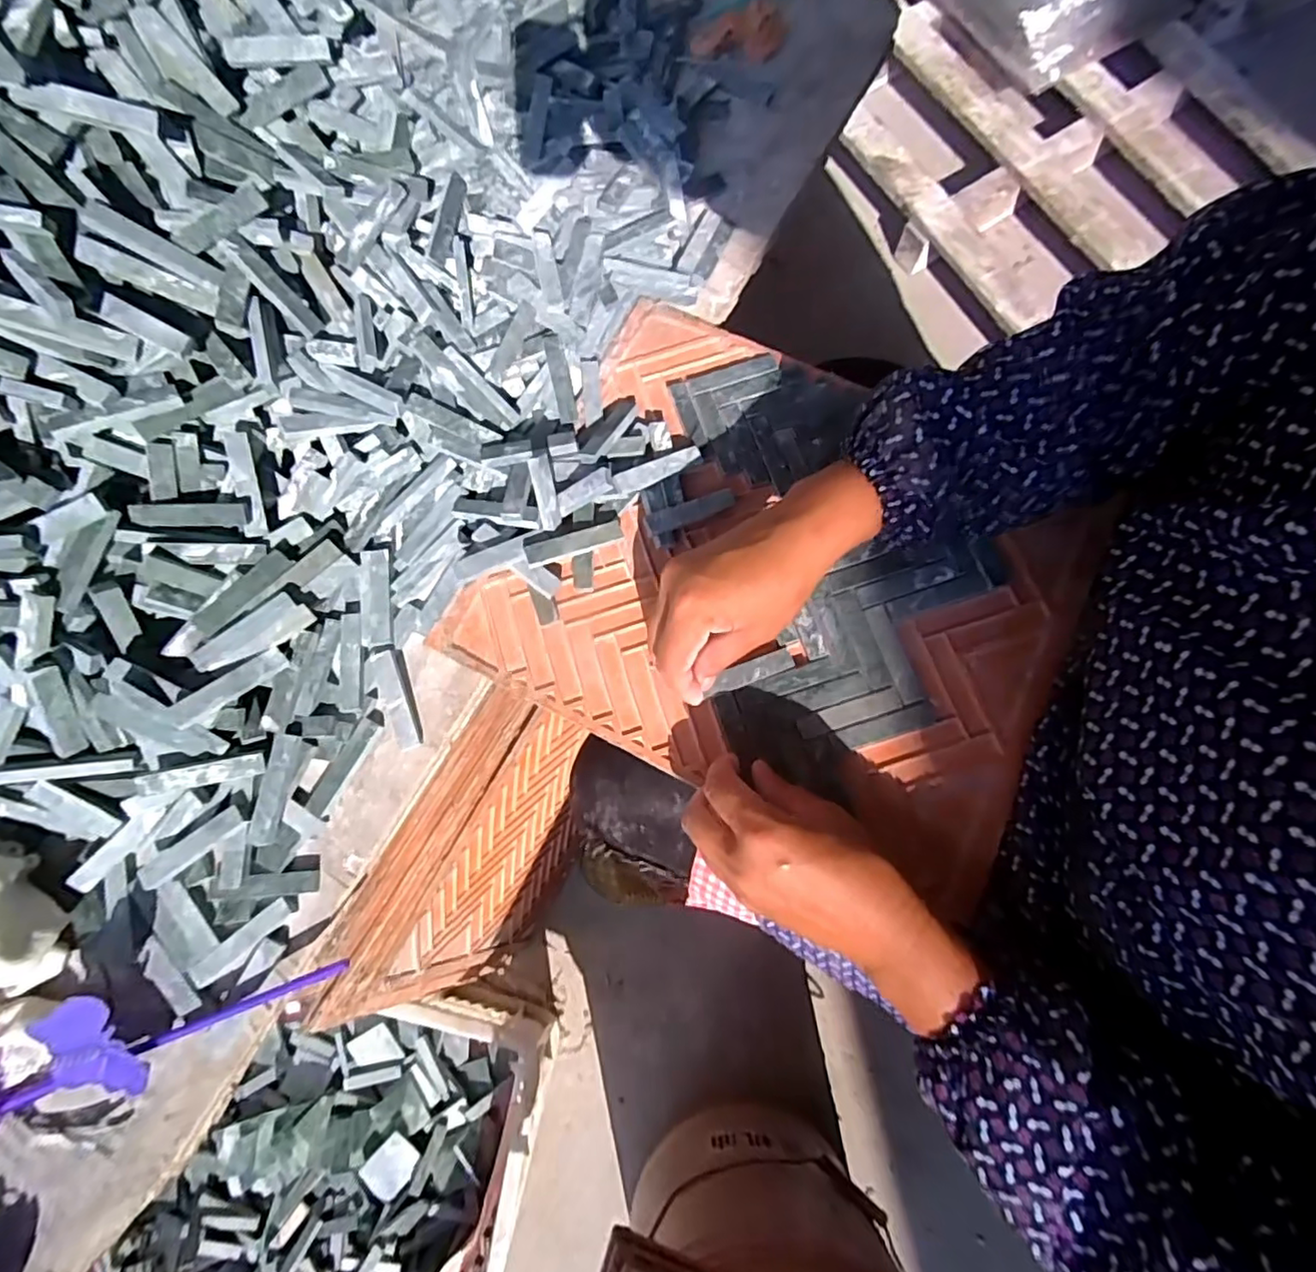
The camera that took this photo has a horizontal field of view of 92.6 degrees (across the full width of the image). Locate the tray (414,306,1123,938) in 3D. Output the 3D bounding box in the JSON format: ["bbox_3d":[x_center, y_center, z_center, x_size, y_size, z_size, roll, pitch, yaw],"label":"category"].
[{"bbox_3d":[0.079,-0.043,0.402,0.349,0.022,0.284,26,79,7],"label":"tray"}]

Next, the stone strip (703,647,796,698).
[{"bbox_3d":[0.057,0.022,0.383,0.055,0.005,0.013,-21,77,-11],"label":"stone strip"}]

